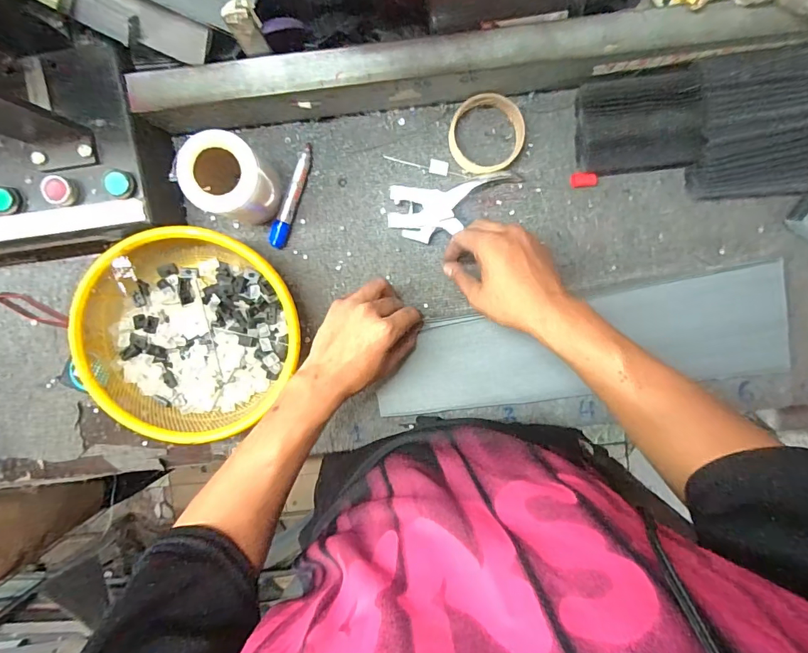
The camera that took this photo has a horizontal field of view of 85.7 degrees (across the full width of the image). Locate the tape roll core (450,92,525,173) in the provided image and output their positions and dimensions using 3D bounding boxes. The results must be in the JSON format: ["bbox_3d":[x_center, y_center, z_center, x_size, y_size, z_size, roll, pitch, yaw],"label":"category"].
[{"bbox_3d":[0.096,-0.223,0.510,0.087,0.022,0.083,0,95,0],"label":"tape roll core"}]

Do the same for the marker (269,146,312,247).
[{"bbox_3d":[-0.134,-0.155,0.521,0.018,0.019,0.125,19,98,-3],"label":"marker"}]

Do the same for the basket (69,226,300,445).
[{"bbox_3d":[-0.240,0.006,0.505,0.227,0.096,0.223,0,95,0],"label":"basket"}]

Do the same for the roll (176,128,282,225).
[{"bbox_3d":[-0.184,-0.160,0.479,0.074,0.105,0.077,0,95,0],"label":"roll"}]

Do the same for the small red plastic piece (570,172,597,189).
[{"bbox_3d":[0.216,-0.175,0.522,0.029,0.011,0.016,-4,95,1],"label":"small red plastic piece"}]

